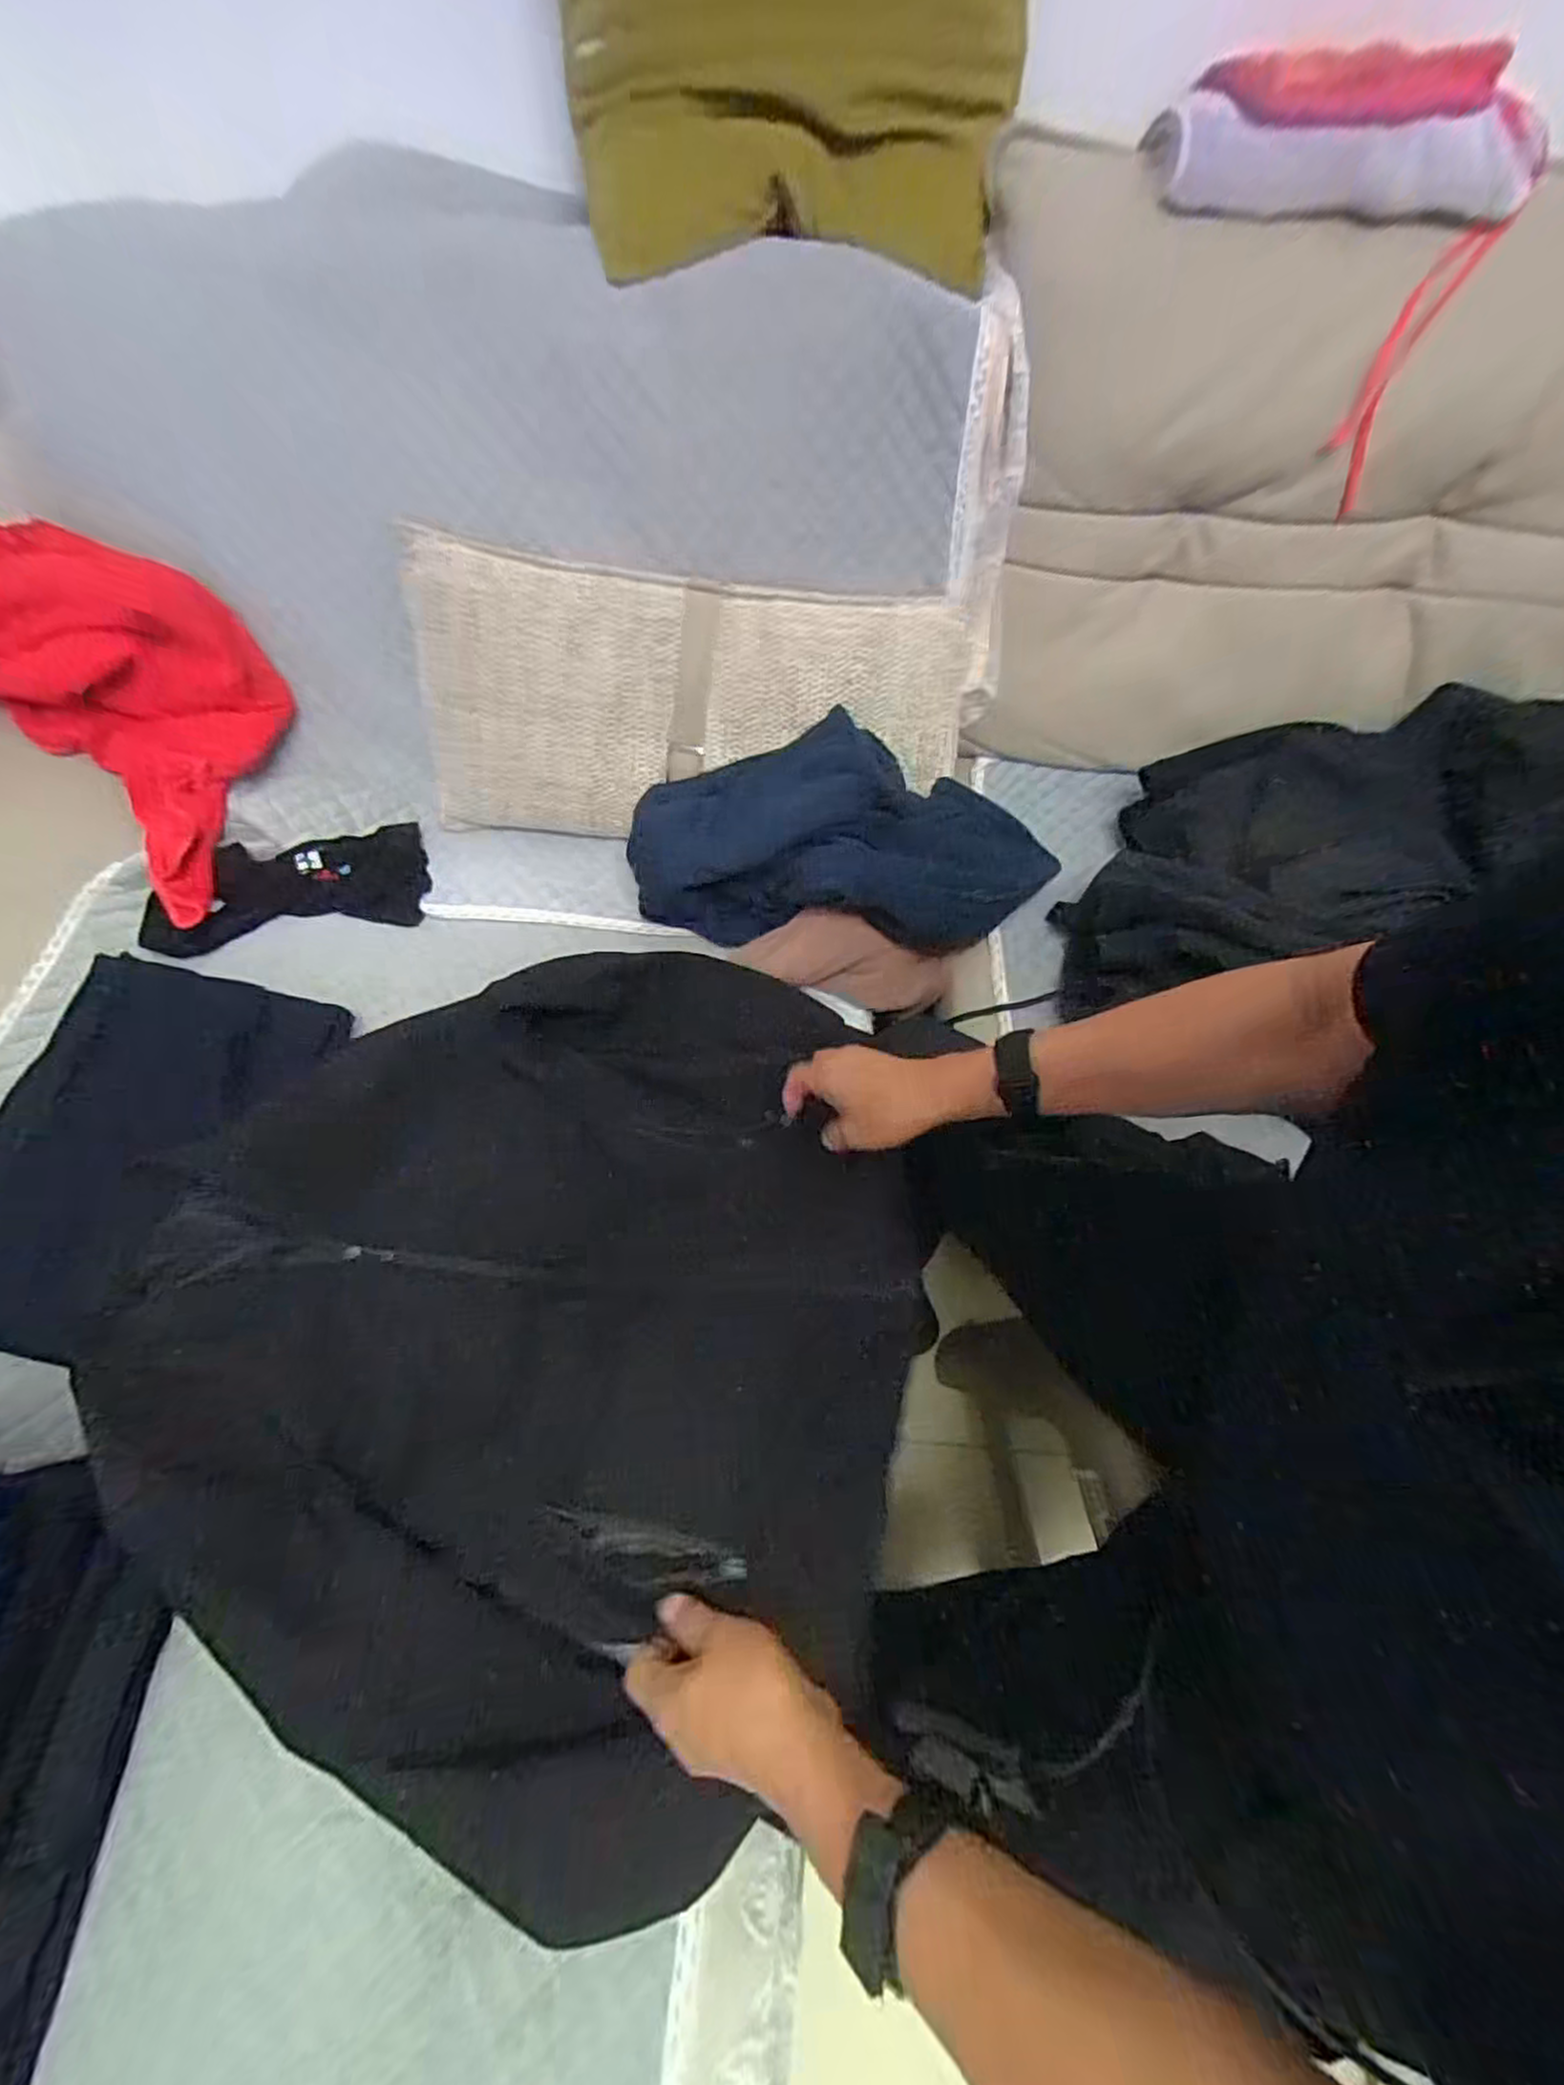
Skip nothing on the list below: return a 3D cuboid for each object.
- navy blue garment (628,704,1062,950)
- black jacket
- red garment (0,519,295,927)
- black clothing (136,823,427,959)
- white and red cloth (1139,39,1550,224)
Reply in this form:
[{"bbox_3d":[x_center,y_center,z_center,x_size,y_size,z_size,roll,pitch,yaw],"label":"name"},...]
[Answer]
[{"bbox_3d":[0.070,-0.222,0.800,0.461,0.116,0.227,1,62,2],"label":"navy blue garment"},{"bbox_3d":[-0.215,0.207,0.625,0.636,0.061,0.664,13,63,8],"label":"black jacket"},{"bbox_3d":[-0.847,-0.365,0.806,0.461,0.206,0.340,8,63,5],"label":"red garment"},{"bbox_3d":[-0.565,-0.174,0.838,0.295,0.042,0.137,-17,63,-7],"label":"black clothing"},{"bbox_3d":[0.505,-0.809,0.648,0.335,0.082,0.089,1,62,2],"label":"white and red cloth"}]

